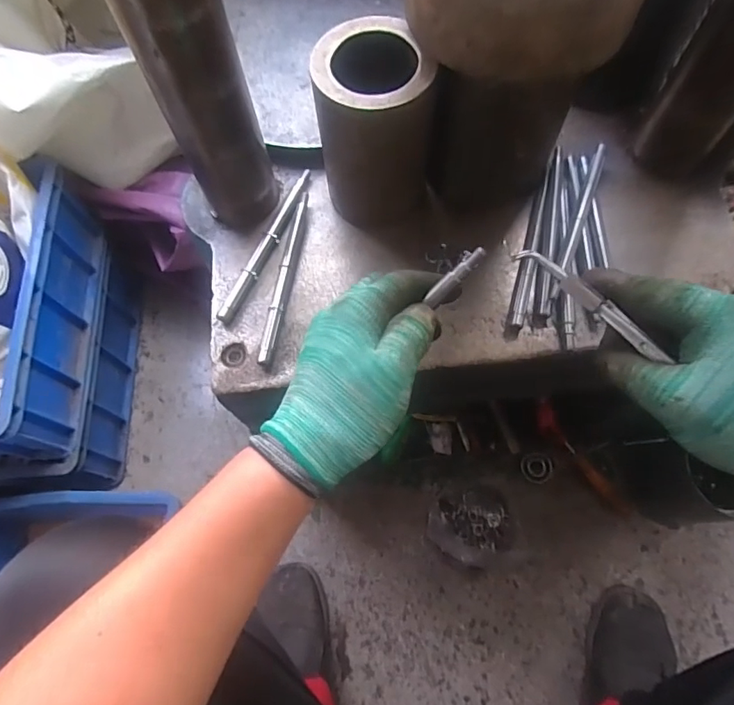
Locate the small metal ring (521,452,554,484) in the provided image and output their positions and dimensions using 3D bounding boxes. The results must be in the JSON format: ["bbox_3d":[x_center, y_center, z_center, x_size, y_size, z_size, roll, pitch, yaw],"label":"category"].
[{"bbox_3d":[0.265,0.179,0.785,0.046,0.012,0.048,-1,68,2],"label":"small metal ring"}]

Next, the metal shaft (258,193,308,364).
[{"bbox_3d":[-0.070,-0.067,0.432,0.011,0.008,0.161,8,69,5],"label":"metal shaft"}]

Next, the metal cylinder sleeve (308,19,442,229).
[{"bbox_3d":[0.005,-0.173,0.406,0.084,0.133,0.088,-14,68,-4],"label":"metal cylinder sleeve"}]

